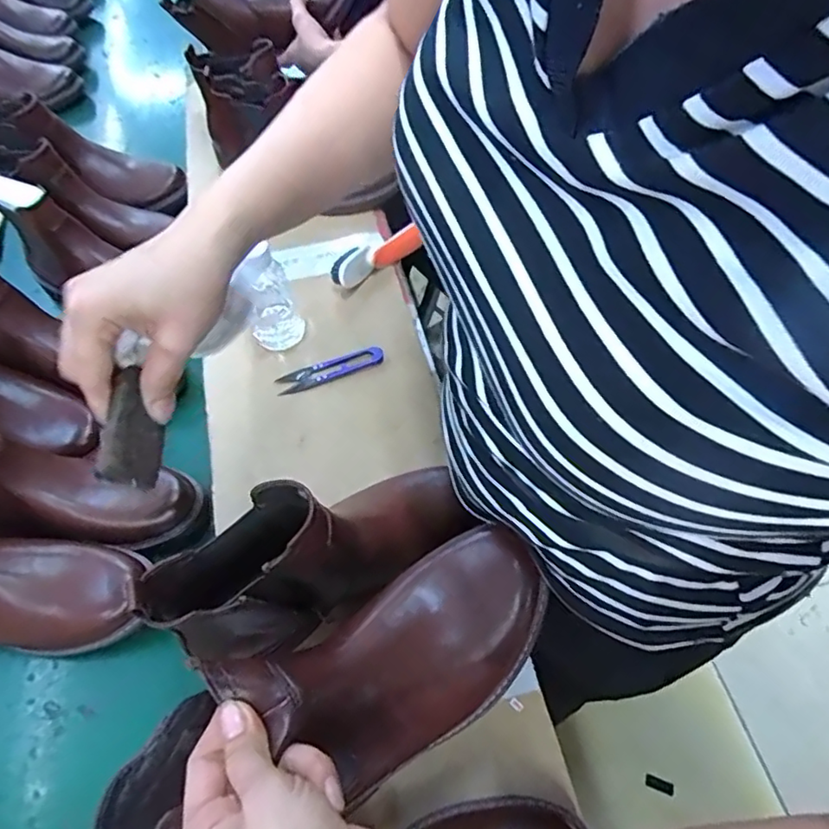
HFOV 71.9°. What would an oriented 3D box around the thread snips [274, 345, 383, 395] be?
[{"bbox_3d":[-0.093,-0.050,0.637,0.120,0.008,0.030,-18,58,-9],"label":"thread snips"}]

